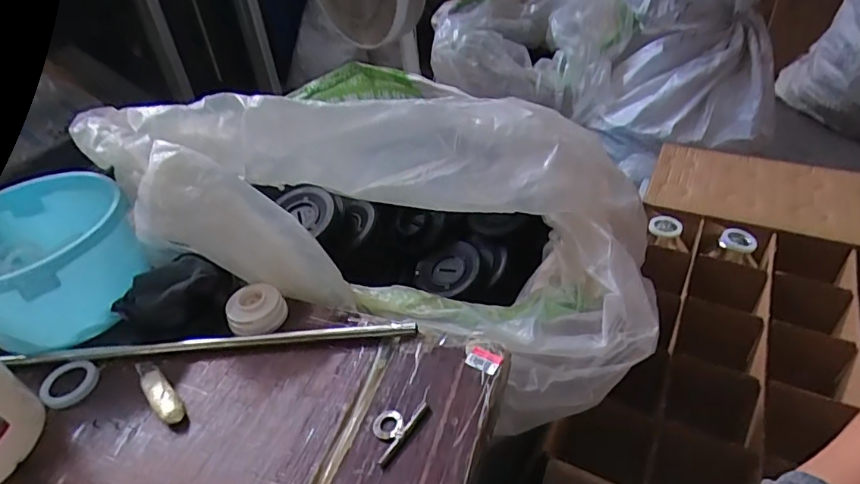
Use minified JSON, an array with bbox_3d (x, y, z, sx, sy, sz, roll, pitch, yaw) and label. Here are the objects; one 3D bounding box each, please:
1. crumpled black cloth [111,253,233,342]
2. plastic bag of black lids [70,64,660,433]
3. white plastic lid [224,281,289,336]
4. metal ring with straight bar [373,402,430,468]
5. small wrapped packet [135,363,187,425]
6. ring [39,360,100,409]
[{"bbox_3d":[-0.309,0.070,0.616,0.124,0.066,0.089,2,40,11],"label":"crumpled black cloth"},{"bbox_3d":[-0.040,-0.058,0.779,0.634,0.371,0.490,7,42,16],"label":"plastic bag of black lids"},{"bbox_3d":[-0.203,0.082,0.604,0.068,0.036,0.065,-4,39,3],"label":"white plastic lid"},{"bbox_3d":[-0.035,0.174,0.489,0.041,0.012,0.066,25,49,33],"label":"metal ring with straight bar"},{"bbox_3d":[-0.291,0.158,0.547,0.023,0.015,0.108,-34,46,-30],"label":"small wrapped packet"},{"bbox_3d":[-0.401,0.156,0.568,0.059,0.010,0.057,-4,39,3],"label":"ring"}]

